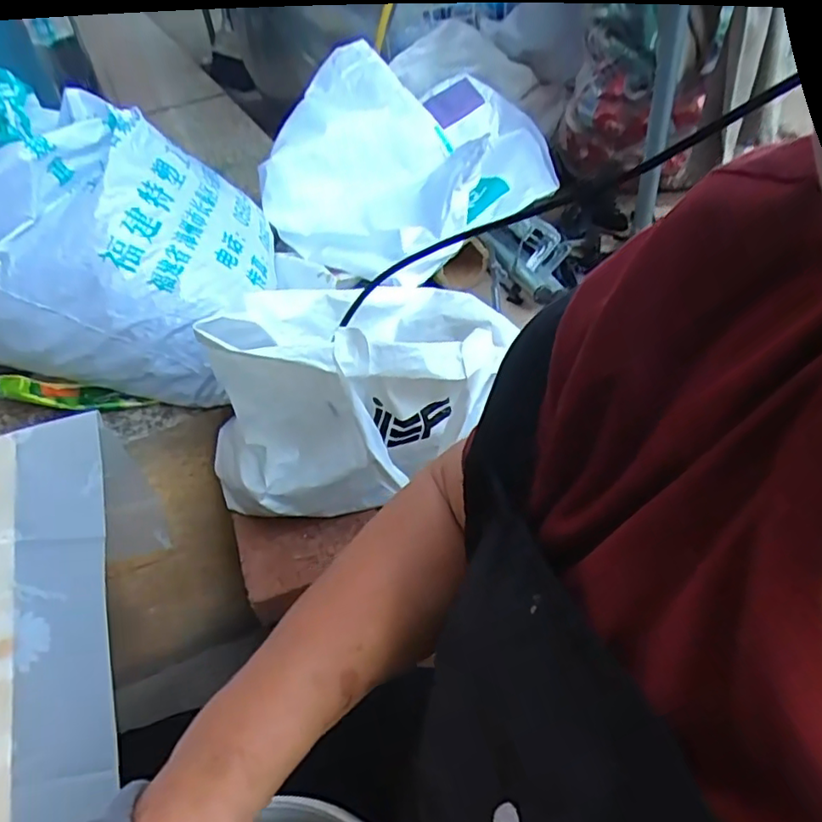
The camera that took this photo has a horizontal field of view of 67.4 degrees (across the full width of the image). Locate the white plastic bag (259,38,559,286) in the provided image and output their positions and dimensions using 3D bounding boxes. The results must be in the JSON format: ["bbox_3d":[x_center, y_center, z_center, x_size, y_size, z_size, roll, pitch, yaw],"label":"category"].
[{"bbox_3d":[0.002,-0.376,0.896,0.307,0.205,0.391,26,52,33],"label":"white plastic bag"}]

